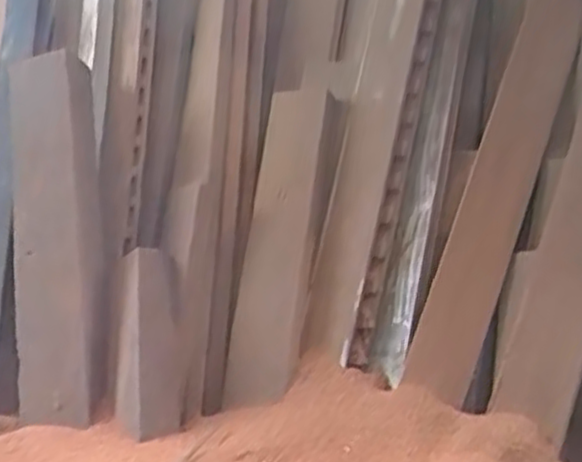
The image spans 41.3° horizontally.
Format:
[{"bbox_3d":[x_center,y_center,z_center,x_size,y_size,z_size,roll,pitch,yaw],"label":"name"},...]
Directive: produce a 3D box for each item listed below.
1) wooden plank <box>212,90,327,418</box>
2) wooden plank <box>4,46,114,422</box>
[{"bbox_3d":[-0.030,0.028,1.302,0.120,0.541,0.037,4,-8,20],"label":"wooden plank"},{"bbox_3d":[-0.406,-0.001,1.333,0.162,0.651,0.038,-8,-16,2],"label":"wooden plank"}]

